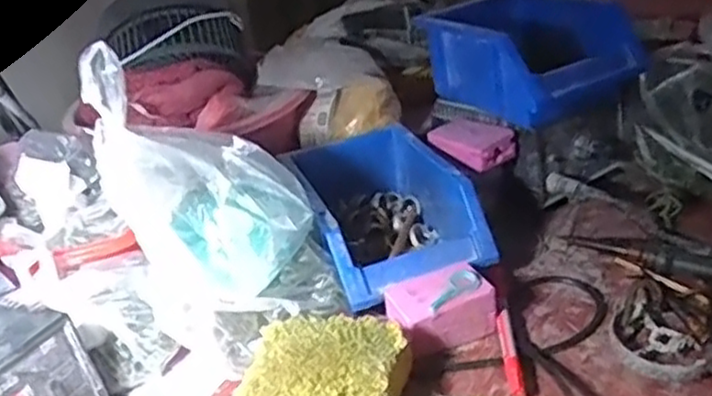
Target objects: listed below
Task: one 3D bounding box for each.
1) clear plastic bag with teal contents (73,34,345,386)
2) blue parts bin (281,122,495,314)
[{"bbox_3d":[-0.094,0.007,0.500,0.139,0.191,0.092,-13,30,-11],"label":"clear plastic bag with teal contents"},{"bbox_3d":[0.018,0.012,0.603,0.118,0.074,0.190,-15,30,-14],"label":"blue parts bin"}]

